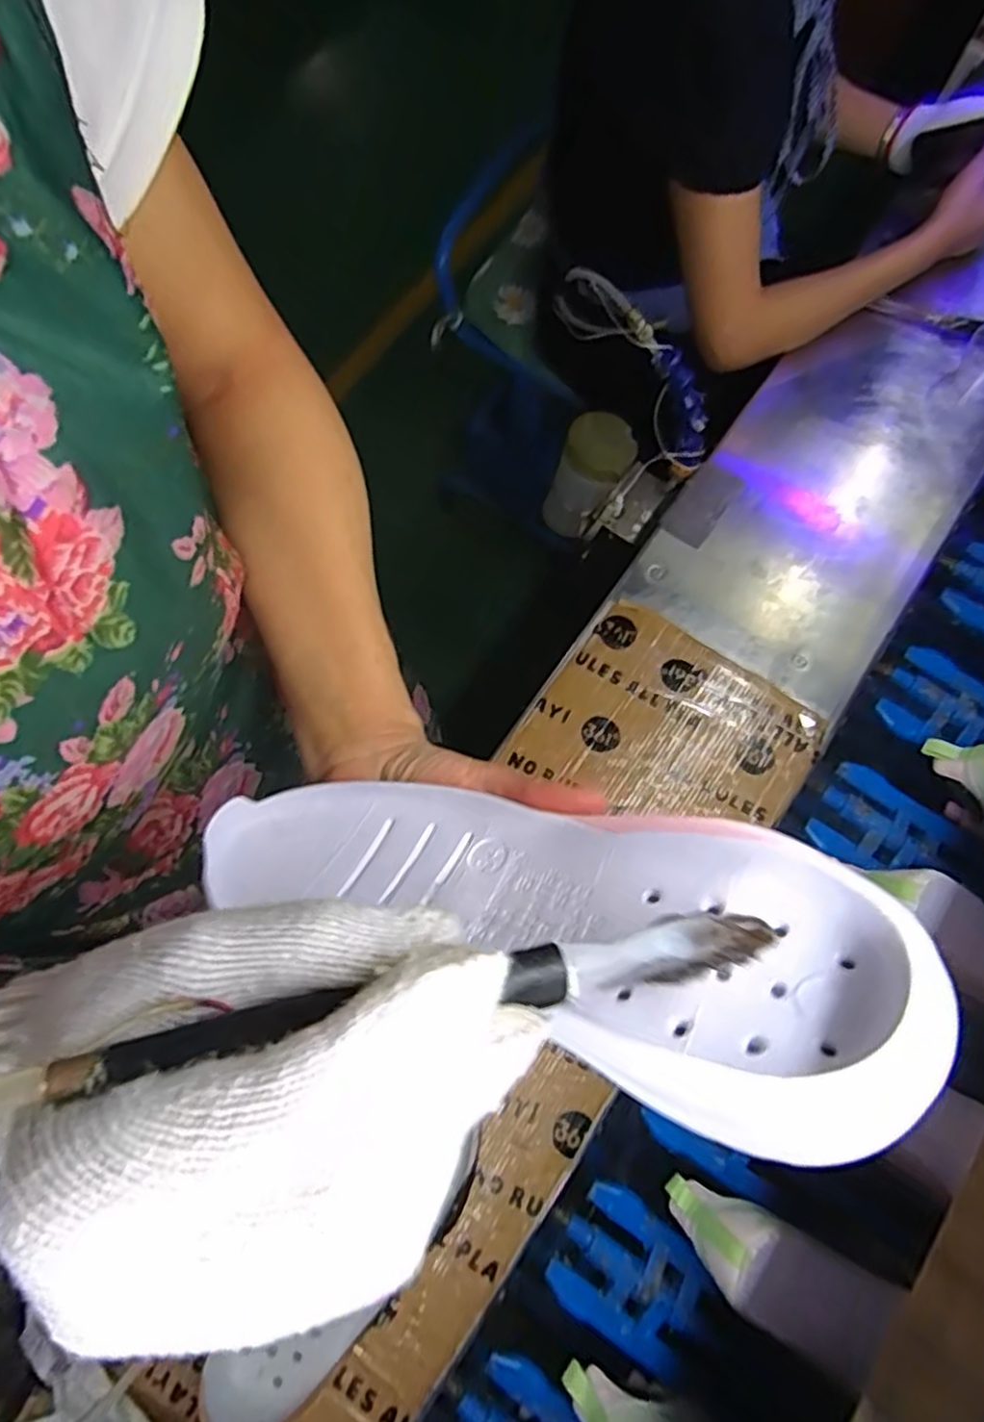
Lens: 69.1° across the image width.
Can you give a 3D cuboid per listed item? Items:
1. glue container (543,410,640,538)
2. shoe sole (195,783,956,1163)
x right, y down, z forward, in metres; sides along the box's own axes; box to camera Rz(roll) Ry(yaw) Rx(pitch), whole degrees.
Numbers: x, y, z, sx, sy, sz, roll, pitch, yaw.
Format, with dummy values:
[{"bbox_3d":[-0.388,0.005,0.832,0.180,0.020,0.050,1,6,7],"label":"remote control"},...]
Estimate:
[{"bbox_3d":[0.100,-0.247,0.773,0.059,0.138,0.071,-31,75,-30],"label":"glue container"},{"bbox_3d":[0.005,0.057,0.223,0.227,0.052,0.073,10,72,36],"label":"shoe sole"}]

